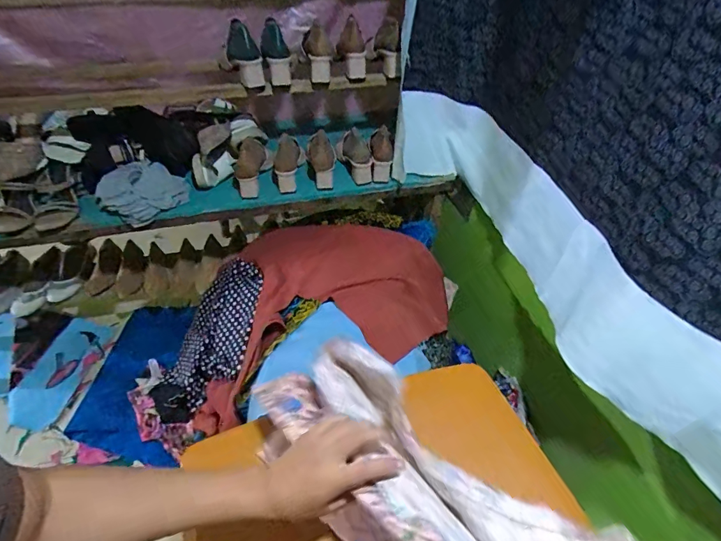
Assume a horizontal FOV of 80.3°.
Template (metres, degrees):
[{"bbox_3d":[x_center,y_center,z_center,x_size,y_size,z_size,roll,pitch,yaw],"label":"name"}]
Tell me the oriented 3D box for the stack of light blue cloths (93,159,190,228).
[{"bbox_3d":[-0.549,-0.201,1.081,0.203,0.075,0.159,-22,53,-21],"label":"stack of light blue cloths"}]

